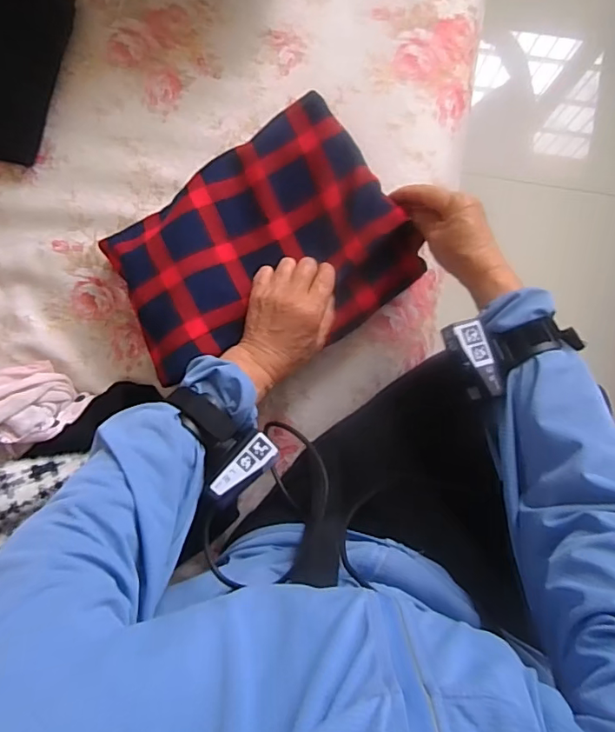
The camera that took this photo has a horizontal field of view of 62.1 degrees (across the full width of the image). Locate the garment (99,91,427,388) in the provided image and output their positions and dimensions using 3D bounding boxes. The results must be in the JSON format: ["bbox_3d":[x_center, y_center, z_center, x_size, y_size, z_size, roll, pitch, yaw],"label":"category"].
[{"bbox_3d":[-0.051,-0.111,0.519,0.284,0.046,0.210,-32,87,-3],"label":"garment"}]

